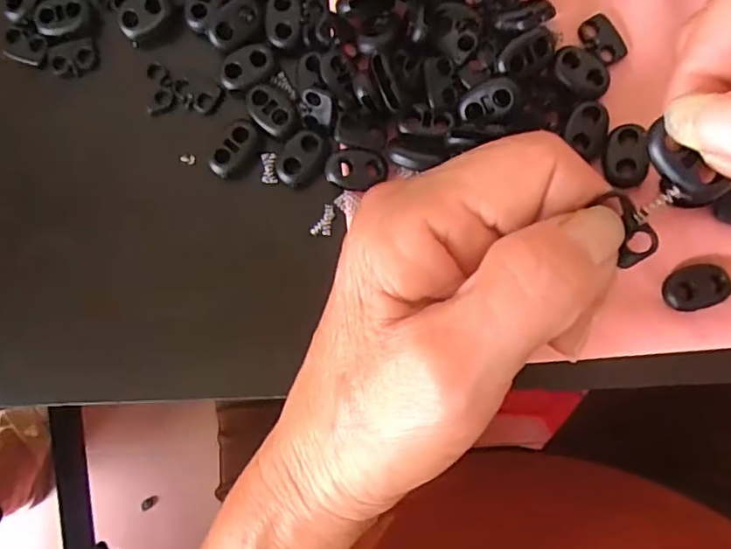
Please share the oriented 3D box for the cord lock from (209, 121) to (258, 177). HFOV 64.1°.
[{"bbox_3d":[-0.047,-0.045,0.210,0.011,0.005,0.021,37,90,6],"label":"cord lock"}]

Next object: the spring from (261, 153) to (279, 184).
[{"bbox_3d":[-0.035,-0.039,0.211,0.005,0.004,0.011,-5,86,4],"label":"spring"}]

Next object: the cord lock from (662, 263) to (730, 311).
[{"bbox_3d":[0.112,0.004,0.198,0.021,0.005,0.014,-16,85,4],"label":"cord lock"}]

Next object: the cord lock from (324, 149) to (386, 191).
[{"bbox_3d":[-0.003,-0.036,0.202,0.021,0.004,0.014,0,101,-16],"label":"cord lock"}]

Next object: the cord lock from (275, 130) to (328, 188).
[{"bbox_3d":[-0.022,-0.041,0.208,0.016,0.004,0.021,37,90,6],"label":"cord lock"}]

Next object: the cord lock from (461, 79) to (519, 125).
[{"bbox_3d":[0.042,-0.059,0.198,0.019,0.009,0.012,-27,84,3],"label":"cord lock"}]

